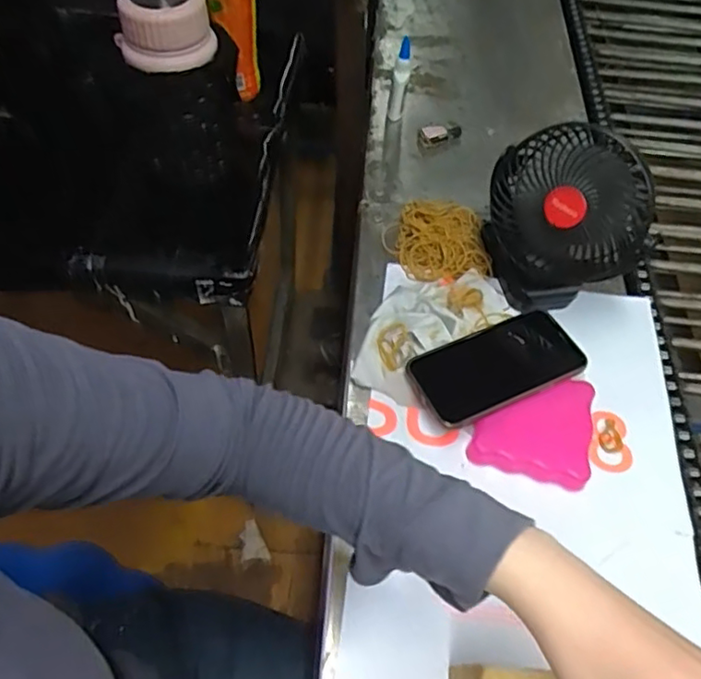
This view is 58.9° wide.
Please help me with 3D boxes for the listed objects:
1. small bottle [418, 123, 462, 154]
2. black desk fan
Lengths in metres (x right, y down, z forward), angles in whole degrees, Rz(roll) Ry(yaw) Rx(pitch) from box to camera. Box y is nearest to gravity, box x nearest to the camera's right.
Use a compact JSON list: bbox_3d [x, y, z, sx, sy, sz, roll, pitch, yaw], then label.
[{"bbox_3d":[0.119,-0.270,0.820,0.070,0.022,0.029,-24,62,-20],"label":"small bottle"},{"bbox_3d":[0.212,-0.115,0.620,0.155,0.170,0.092,18,56,6],"label":"black desk fan"}]

